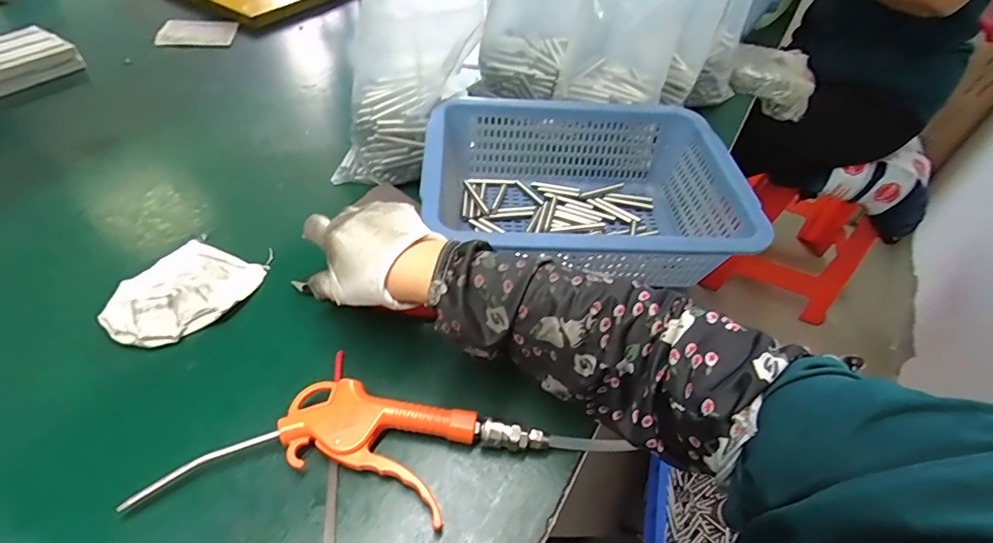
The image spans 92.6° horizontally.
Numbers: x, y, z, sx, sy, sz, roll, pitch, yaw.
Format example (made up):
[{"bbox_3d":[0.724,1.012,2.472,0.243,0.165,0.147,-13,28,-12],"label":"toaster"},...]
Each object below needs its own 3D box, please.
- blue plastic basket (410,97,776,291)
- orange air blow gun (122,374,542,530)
[{"bbox_3d":[0.080,-0.073,0.479,0.295,0.096,0.230,0,47,-4],"label":"blue plastic basket"},{"bbox_3d":[-0.104,0.129,0.343,0.260,0.027,0.089,5,47,0],"label":"orange air blow gun"}]

